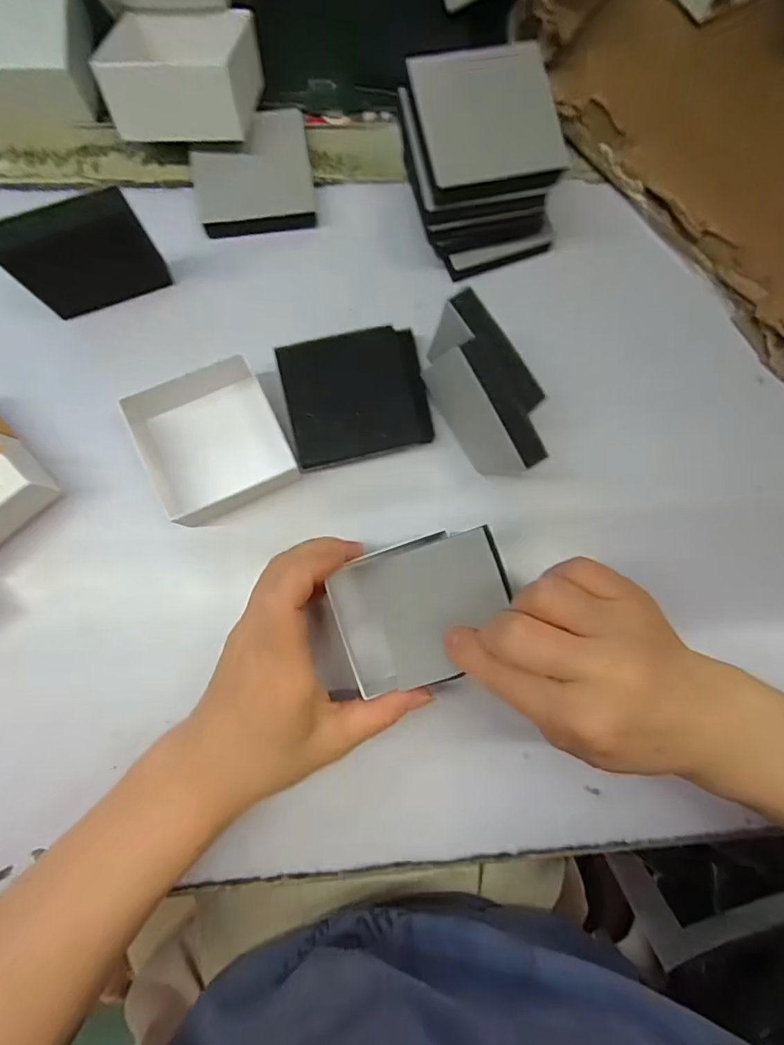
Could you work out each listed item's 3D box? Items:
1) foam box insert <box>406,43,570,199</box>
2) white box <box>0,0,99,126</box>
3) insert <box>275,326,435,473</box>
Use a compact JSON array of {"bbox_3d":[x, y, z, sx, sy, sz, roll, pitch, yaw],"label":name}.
[{"bbox_3d":[0.045,-0.190,0.247,0.065,0.014,0.066,-14,85,-5],"label":"foam box insert"},{"bbox_3d":[-0.204,-0.261,0.288,0.072,0.037,0.066,-7,84,-5],"label":"white box"},{"bbox_3d":[-0.018,-0.067,0.285,0.075,0.027,0.066,-13,85,-5],"label":"insert"}]

